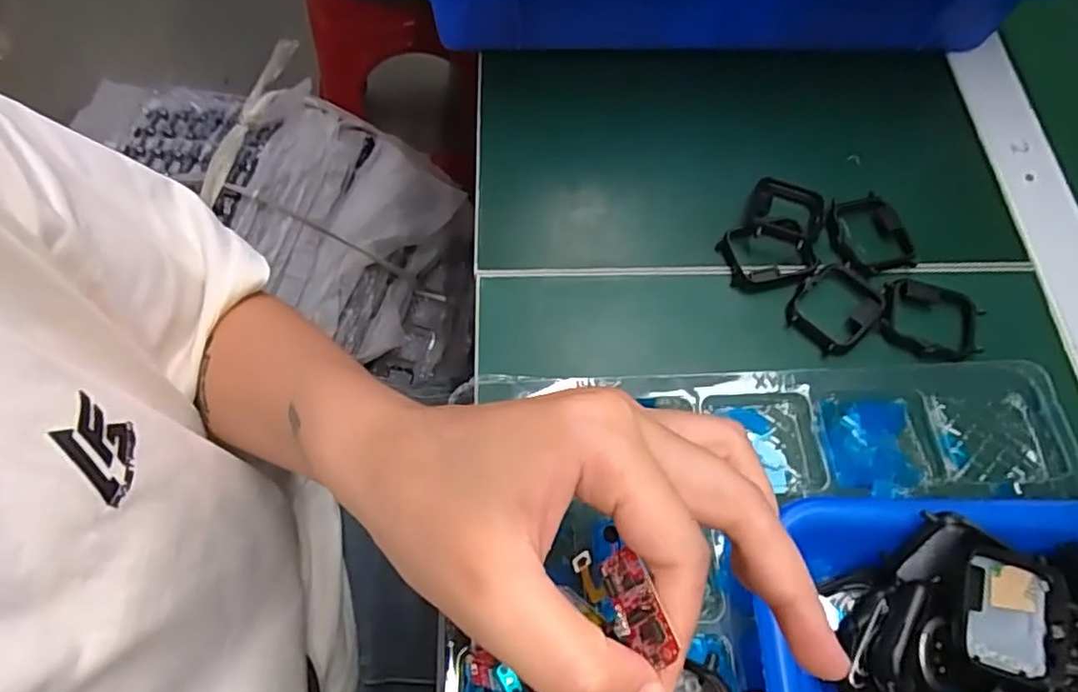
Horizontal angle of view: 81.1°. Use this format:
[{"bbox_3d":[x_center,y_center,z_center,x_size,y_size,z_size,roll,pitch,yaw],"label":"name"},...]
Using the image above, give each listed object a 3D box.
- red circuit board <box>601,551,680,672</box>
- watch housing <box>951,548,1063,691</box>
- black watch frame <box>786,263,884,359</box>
[{"bbox_3d":[0.024,0.067,0.159,0.004,0.014,0.027,10,50,-43],"label":"red circuit board"},{"bbox_3d":[0.165,0.095,0.221,0.033,0.009,0.041,18,66,5],"label":"watch housing"},{"bbox_3d":[0.146,-0.019,0.314,0.037,0.010,0.045,43,71,15],"label":"black watch frame"}]

